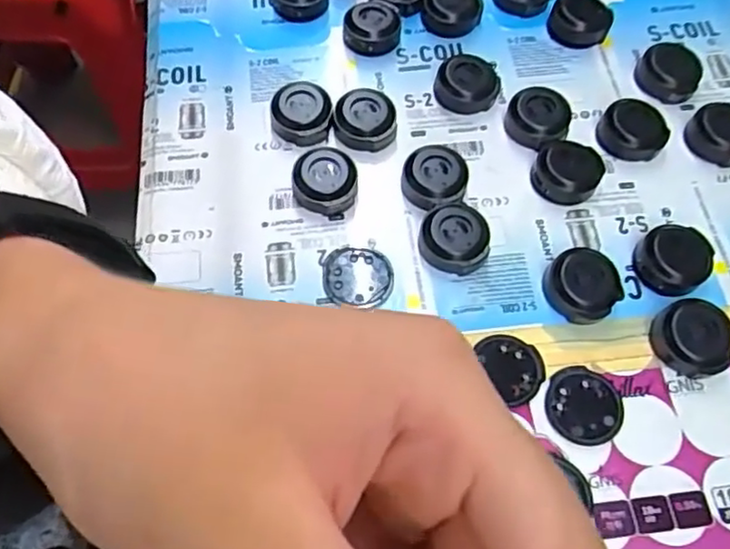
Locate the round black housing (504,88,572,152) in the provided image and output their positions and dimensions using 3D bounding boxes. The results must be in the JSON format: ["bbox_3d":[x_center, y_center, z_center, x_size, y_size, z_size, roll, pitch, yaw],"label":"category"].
[{"bbox_3d":[0.082,-0.074,0.307,0.029,0.017,0.029,0,64,0],"label":"round black housing"}]

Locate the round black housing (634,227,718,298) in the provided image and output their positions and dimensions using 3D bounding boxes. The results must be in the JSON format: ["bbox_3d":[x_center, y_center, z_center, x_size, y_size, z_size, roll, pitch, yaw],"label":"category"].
[{"bbox_3d":[0.133,-0.006,0.277,0.030,0.012,0.028,0,64,0],"label":"round black housing"}]

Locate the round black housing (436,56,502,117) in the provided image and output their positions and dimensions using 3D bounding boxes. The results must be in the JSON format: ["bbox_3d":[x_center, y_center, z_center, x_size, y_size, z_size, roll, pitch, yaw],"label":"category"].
[{"bbox_3d":[0.051,-0.095,0.318,0.031,0.017,0.026,13,65,6],"label":"round black housing"}]

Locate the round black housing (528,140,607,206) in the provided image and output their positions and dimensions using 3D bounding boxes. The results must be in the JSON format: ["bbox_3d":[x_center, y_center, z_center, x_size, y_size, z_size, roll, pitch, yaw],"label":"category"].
[{"bbox_3d":[0.093,-0.047,0.297,0.030,0.009,0.029,0,64,0],"label":"round black housing"}]

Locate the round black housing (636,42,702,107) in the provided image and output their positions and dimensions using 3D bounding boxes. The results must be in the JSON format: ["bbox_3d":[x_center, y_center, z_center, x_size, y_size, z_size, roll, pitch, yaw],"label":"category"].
[{"bbox_3d":[0.152,-0.100,0.324,0.030,0.010,0.034,25,67,12],"label":"round black housing"}]

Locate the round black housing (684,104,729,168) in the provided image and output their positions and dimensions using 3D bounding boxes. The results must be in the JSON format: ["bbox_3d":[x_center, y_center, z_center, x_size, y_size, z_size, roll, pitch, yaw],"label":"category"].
[{"bbox_3d":[0.169,-0.066,0.305,0.024,0.013,0.030,-39,70,-17],"label":"round black housing"}]

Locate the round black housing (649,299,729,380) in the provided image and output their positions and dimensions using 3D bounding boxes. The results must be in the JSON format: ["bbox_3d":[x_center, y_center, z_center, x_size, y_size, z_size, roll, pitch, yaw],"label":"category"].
[{"bbox_3d":[0.134,0.026,0.261,0.027,0.013,0.030,-40,71,-17],"label":"round black housing"}]

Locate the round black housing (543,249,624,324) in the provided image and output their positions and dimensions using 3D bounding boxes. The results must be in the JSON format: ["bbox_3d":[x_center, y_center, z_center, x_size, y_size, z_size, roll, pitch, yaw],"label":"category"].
[{"bbox_3d":[0.090,0.005,0.269,0.029,0.014,0.028,0,64,0],"label":"round black housing"}]

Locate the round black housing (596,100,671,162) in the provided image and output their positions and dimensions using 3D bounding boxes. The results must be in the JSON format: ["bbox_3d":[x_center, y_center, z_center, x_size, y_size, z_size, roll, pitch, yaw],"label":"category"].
[{"bbox_3d":[0.129,-0.069,0.308,0.031,0.009,0.025,34,69,15],"label":"round black housing"}]

